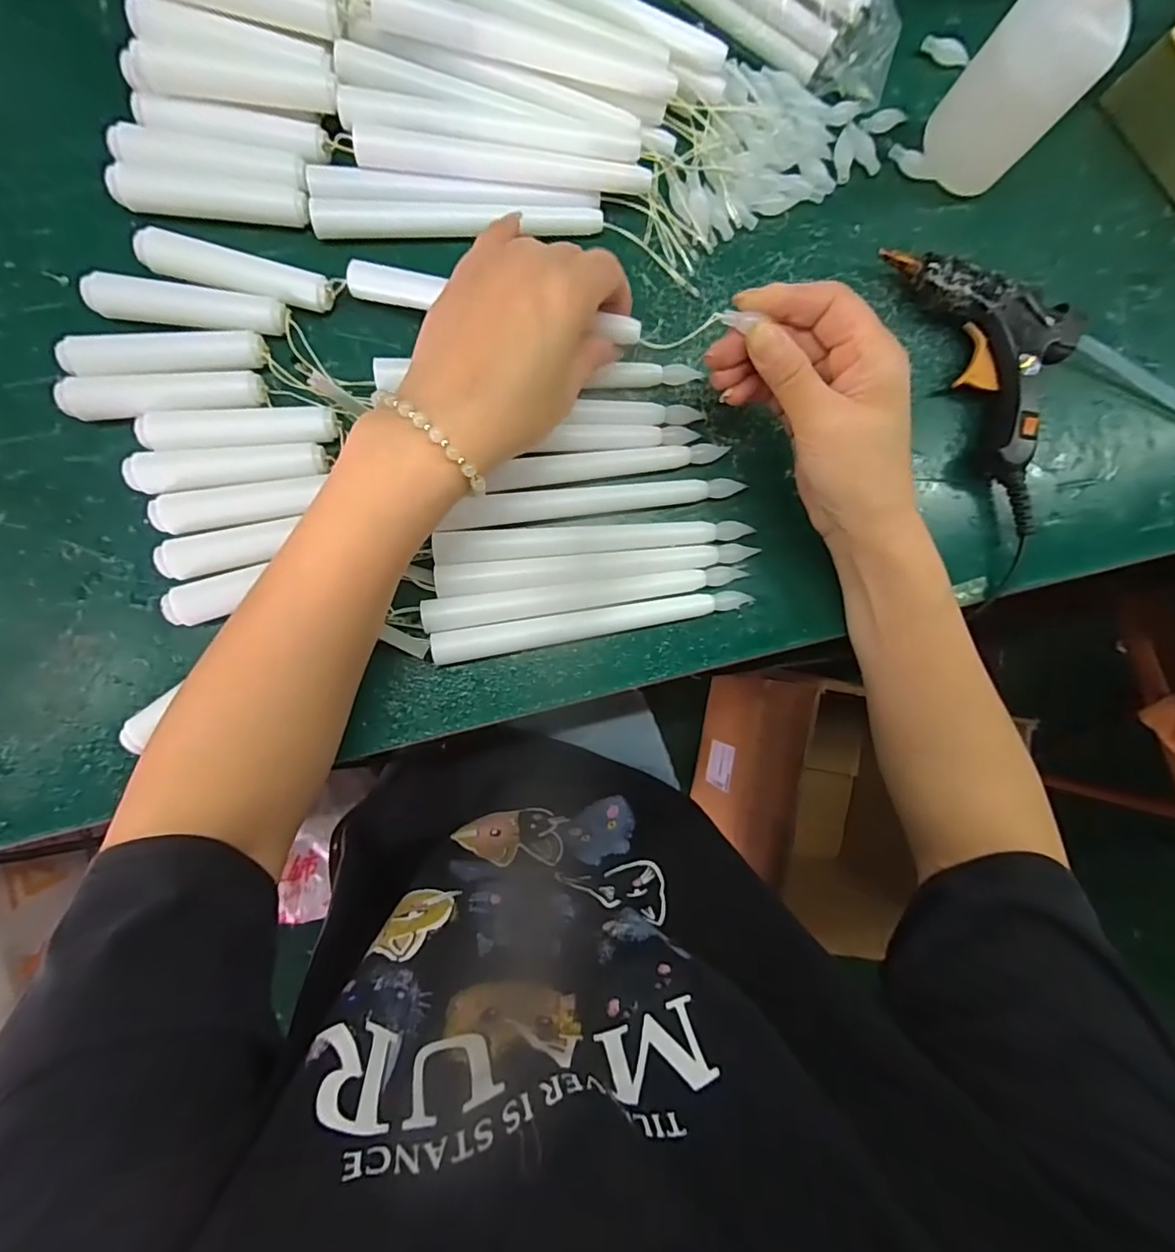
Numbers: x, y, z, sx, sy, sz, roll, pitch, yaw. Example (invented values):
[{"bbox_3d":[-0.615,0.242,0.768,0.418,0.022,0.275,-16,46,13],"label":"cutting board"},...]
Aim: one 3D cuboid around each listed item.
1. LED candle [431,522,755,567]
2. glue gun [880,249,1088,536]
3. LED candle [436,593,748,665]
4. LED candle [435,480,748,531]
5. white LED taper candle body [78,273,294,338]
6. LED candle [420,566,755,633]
[{"bbox_3d":[0.004,-0.047,0.296,0.166,0.016,0.016,-6,91,-6],"label":"LED candle"},{"bbox_3d":[0.247,-0.151,0.323,0.078,0.029,0.172,-27,93,-5],"label":"glue gun"},{"bbox_3d":[0.006,0.000,0.293,0.170,0.015,0.016,-8,92,-6],"label":"LED candle"},{"bbox_3d":[0.005,-0.068,0.297,0.159,0.019,0.016,-8,92,-6],"label":"LED candle"},{"bbox_3d":[-0.195,-0.156,0.269,0.088,0.013,0.017,2,91,-6],"label":"white LED taper candle body"},{"bbox_3d":[0.001,-0.016,0.292,0.168,0.014,0.016,-8,92,-6],"label":"LED candle"}]

